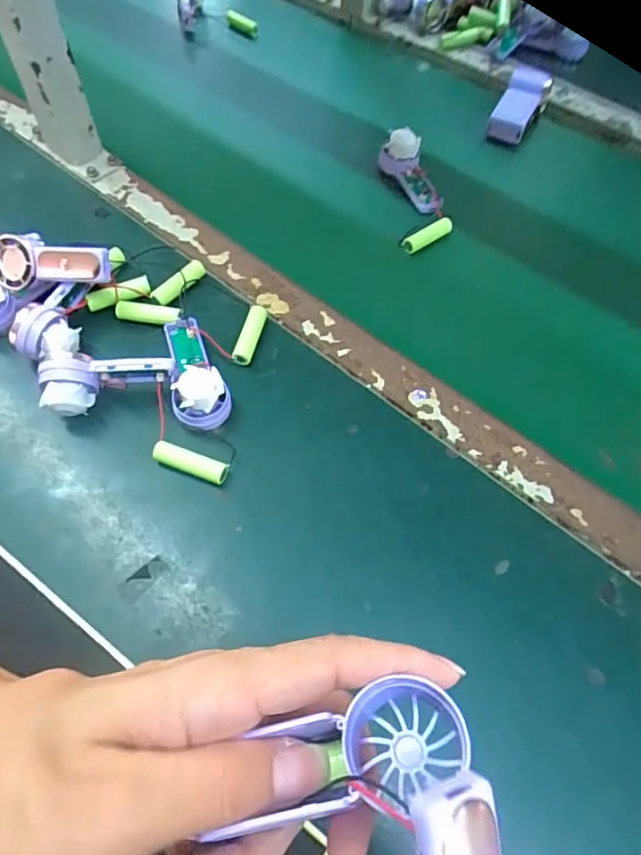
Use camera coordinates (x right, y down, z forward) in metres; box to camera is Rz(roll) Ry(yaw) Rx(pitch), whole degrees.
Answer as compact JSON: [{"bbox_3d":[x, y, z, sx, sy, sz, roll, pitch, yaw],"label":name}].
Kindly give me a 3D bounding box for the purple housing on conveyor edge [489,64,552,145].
[{"bbox_3d":[0.200,-0.330,0.547,0.039,0.020,0.087,23,77,12],"label":"purple housing on conveyor edge"}]

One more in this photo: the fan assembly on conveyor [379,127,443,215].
[{"bbox_3d":[0.086,-0.235,0.508,0.033,0.031,0.084,-21,77,-13],"label":"fan assembly on conveyor"}]

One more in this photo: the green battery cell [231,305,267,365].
[{"bbox_3d":[-0.052,-0.070,0.401,0.014,0.014,0.052,10,60,5],"label":"green battery cell"}]

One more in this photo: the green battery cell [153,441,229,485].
[{"bbox_3d":[-0.087,0.024,0.366,0.051,0.015,0.013,18,61,9],"label":"green battery cell"}]

